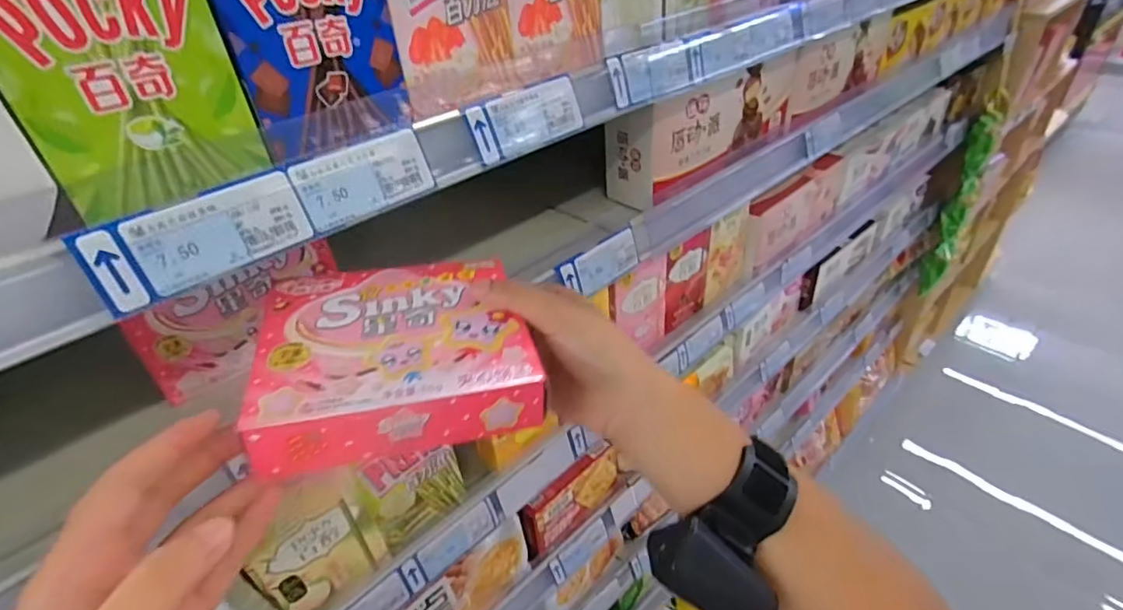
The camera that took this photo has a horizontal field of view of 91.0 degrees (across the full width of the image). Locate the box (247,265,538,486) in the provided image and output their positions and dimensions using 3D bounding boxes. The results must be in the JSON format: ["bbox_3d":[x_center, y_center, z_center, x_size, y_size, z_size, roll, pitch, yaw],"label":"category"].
[{"bbox_3d":[-0.089,0.020,0.301,0.131,0.040,0.119,-13,37,-10],"label":"box"}]

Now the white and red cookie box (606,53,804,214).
[{"bbox_3d":[0.158,-0.209,0.617,0.079,0.099,0.262,27,47,37],"label":"white and red cookie box"}]

